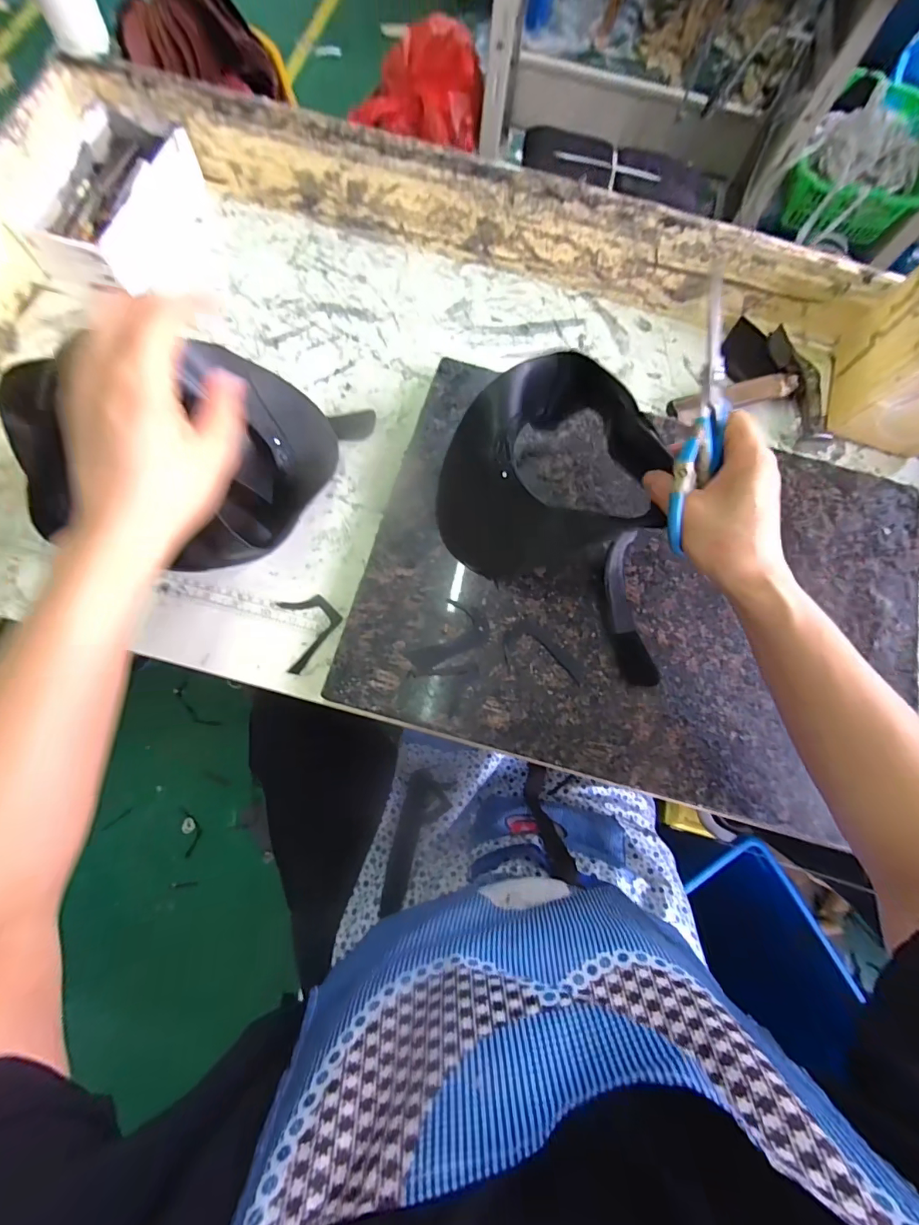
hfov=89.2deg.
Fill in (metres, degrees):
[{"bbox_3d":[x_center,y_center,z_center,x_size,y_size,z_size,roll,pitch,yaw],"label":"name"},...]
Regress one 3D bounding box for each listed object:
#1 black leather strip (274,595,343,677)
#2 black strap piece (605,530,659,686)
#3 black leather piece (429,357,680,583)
[{"bbox_3d":[-0.127,0.017,0.404,0.050,0.004,0.064,-14,76,-8],"label":"black leather strip"},{"bbox_3d":[0.145,-0.004,0.396,0.030,0.021,0.129,-4,75,-6],"label":"black strap piece"},{"bbox_3d":[0.062,-0.122,0.394,0.163,0.094,0.153,-25,73,-10],"label":"black leather piece"}]

